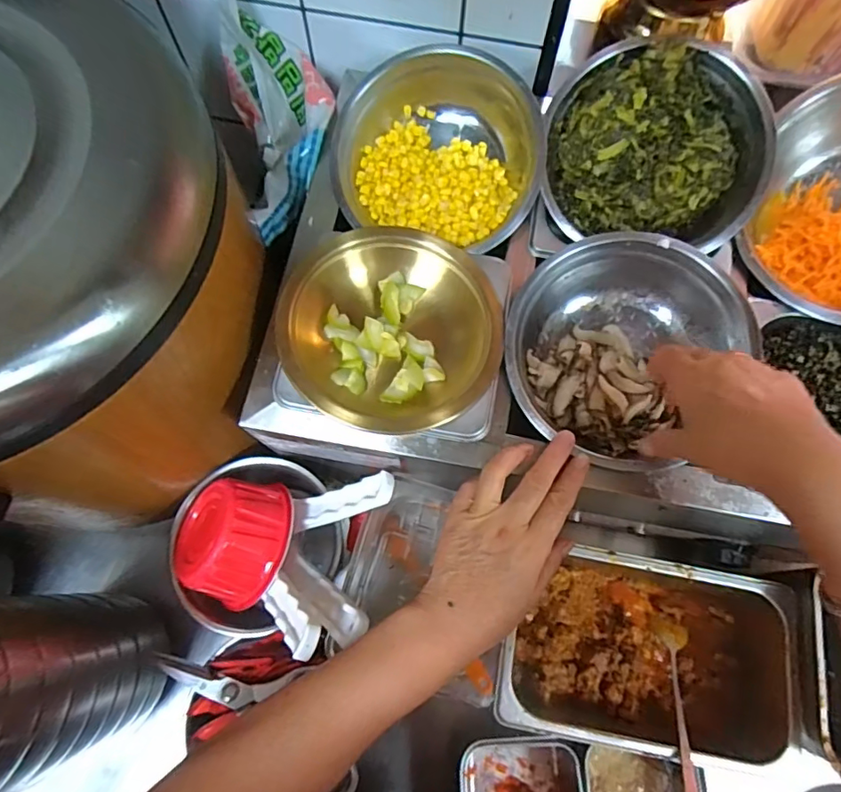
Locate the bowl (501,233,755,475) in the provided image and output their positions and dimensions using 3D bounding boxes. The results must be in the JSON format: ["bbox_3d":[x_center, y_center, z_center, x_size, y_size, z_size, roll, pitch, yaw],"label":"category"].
[{"bbox_3d":[0.158,-0.036,0.418,0.172,0.070,0.179,1,71,-2],"label":"bowl"}]

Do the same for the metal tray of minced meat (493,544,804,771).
[{"bbox_3d":[0.208,0.241,0.501,0.268,0.080,0.163,9,71,0],"label":"metal tray of minced meat"}]

